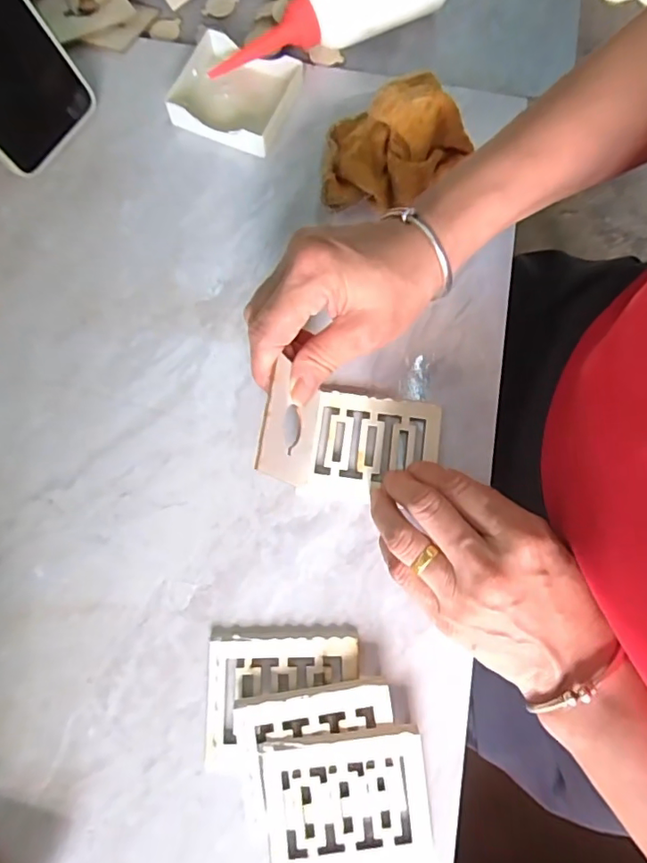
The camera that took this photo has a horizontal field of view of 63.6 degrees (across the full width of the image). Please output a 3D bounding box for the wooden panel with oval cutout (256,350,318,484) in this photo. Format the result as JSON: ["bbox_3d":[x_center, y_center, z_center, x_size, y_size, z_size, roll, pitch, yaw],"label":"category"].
[{"bbox_3d":[-0.019,-0.003,0.286,0.008,0.060,0.059,4,81,23],"label":"wooden panel with oval cutout"}]

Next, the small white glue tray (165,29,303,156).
[{"bbox_3d":[-0.062,-0.239,0.370,0.081,0.020,0.074,19,76,3],"label":"small white glue tray"}]

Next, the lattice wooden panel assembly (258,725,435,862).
[{"bbox_3d":[0.012,0.187,0.265,0.082,0.013,0.063,-4,76,-2],"label":"lattice wooden panel assembly"}]

